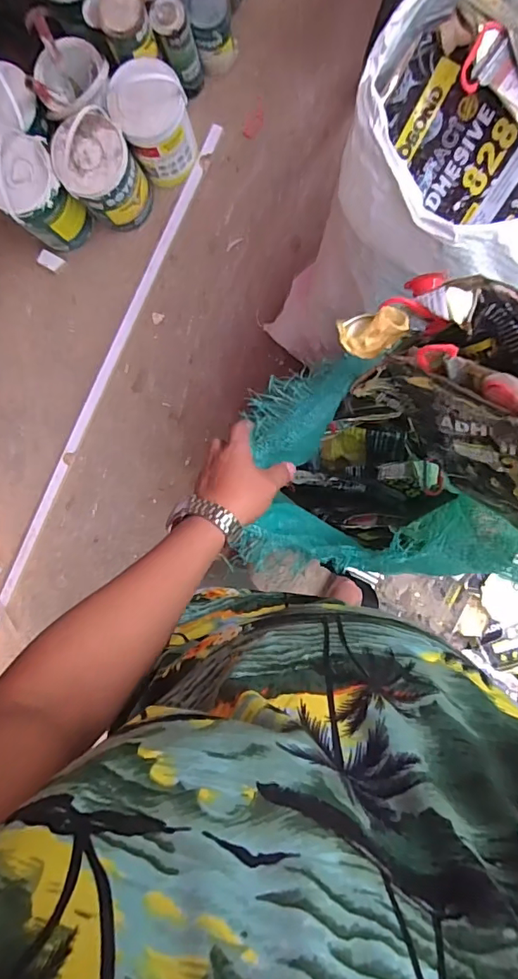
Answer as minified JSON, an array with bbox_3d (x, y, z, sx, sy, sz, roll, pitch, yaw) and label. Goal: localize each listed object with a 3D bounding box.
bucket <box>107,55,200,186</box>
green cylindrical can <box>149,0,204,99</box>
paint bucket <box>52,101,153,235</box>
[{"bbox_3d":[-0.252,-0.896,1.208,0.167,0.217,0.183,0,92,5],"label":"bucket"},{"bbox_3d":[-0.193,-1.066,1.208,0.091,0.215,0.095,0,92,5],"label":"green cylindrical can"},{"bbox_3d":[-0.380,-0.770,1.203,0.170,0.242,0.163,0,92,5],"label":"paint bucket"}]

